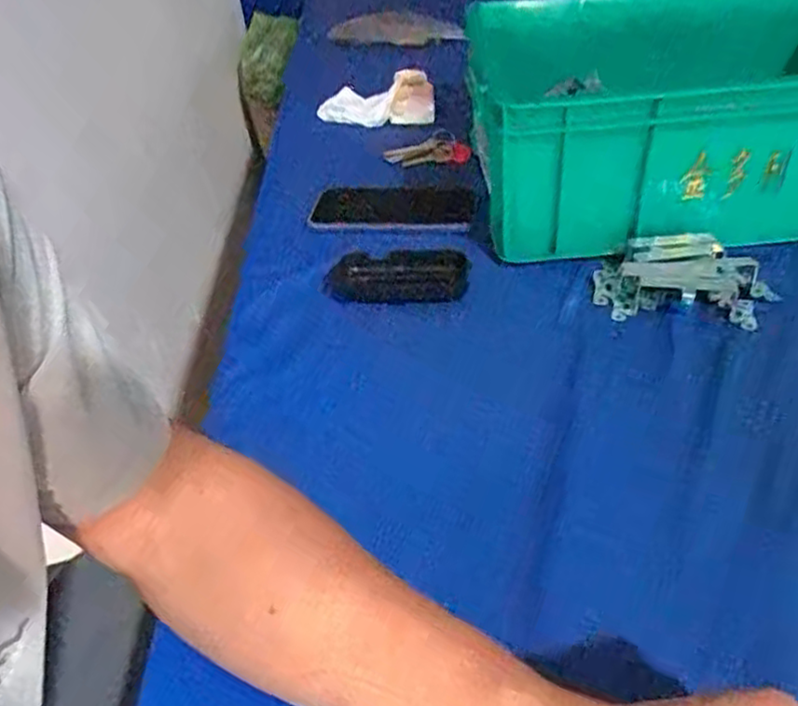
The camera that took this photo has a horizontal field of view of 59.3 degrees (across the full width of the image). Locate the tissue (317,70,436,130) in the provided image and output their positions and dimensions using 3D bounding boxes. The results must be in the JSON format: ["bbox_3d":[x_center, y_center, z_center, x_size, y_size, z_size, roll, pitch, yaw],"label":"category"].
[{"bbox_3d":[-0.026,-0.322,0.901,0.150,0.048,0.086,3,40,11],"label":"tissue"}]

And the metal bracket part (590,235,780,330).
[{"bbox_3d":[0.227,-0.060,0.562,0.133,0.038,0.076,12,43,21],"label":"metal bracket part"}]

